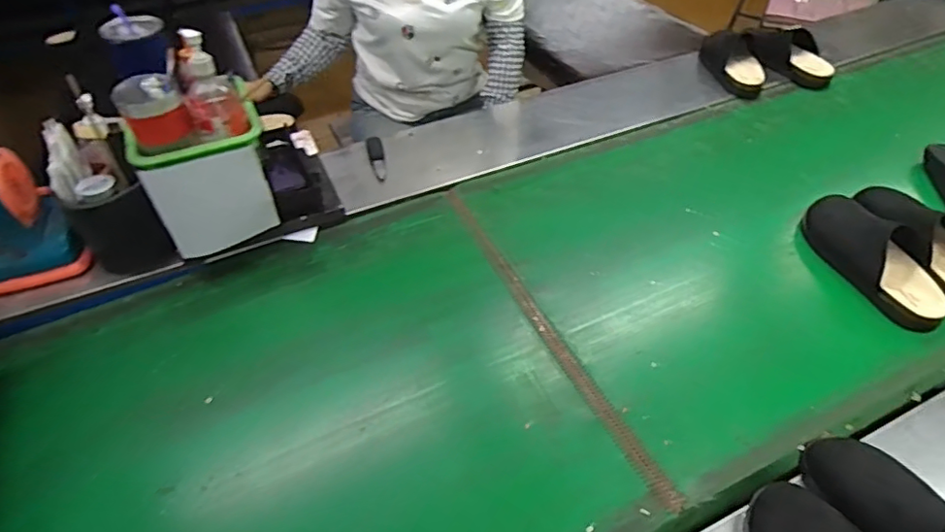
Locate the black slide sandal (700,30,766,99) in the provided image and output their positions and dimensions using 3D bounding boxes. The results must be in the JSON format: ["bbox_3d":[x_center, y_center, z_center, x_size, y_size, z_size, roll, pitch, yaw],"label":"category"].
[{"bbox_3d":[0.687,-0.554,1.465,0.122,0.101,0.273,1,45,6],"label":"black slide sandal"}]

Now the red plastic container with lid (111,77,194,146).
[{"bbox_3d":[-0.498,-0.244,0.864,0.090,0.082,0.086,-23,49,-20],"label":"red plastic container with lid"}]

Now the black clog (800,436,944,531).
[{"bbox_3d":[0.481,0.300,0.595,0.109,0.106,0.273,-19,47,-17],"label":"black clog"}]

